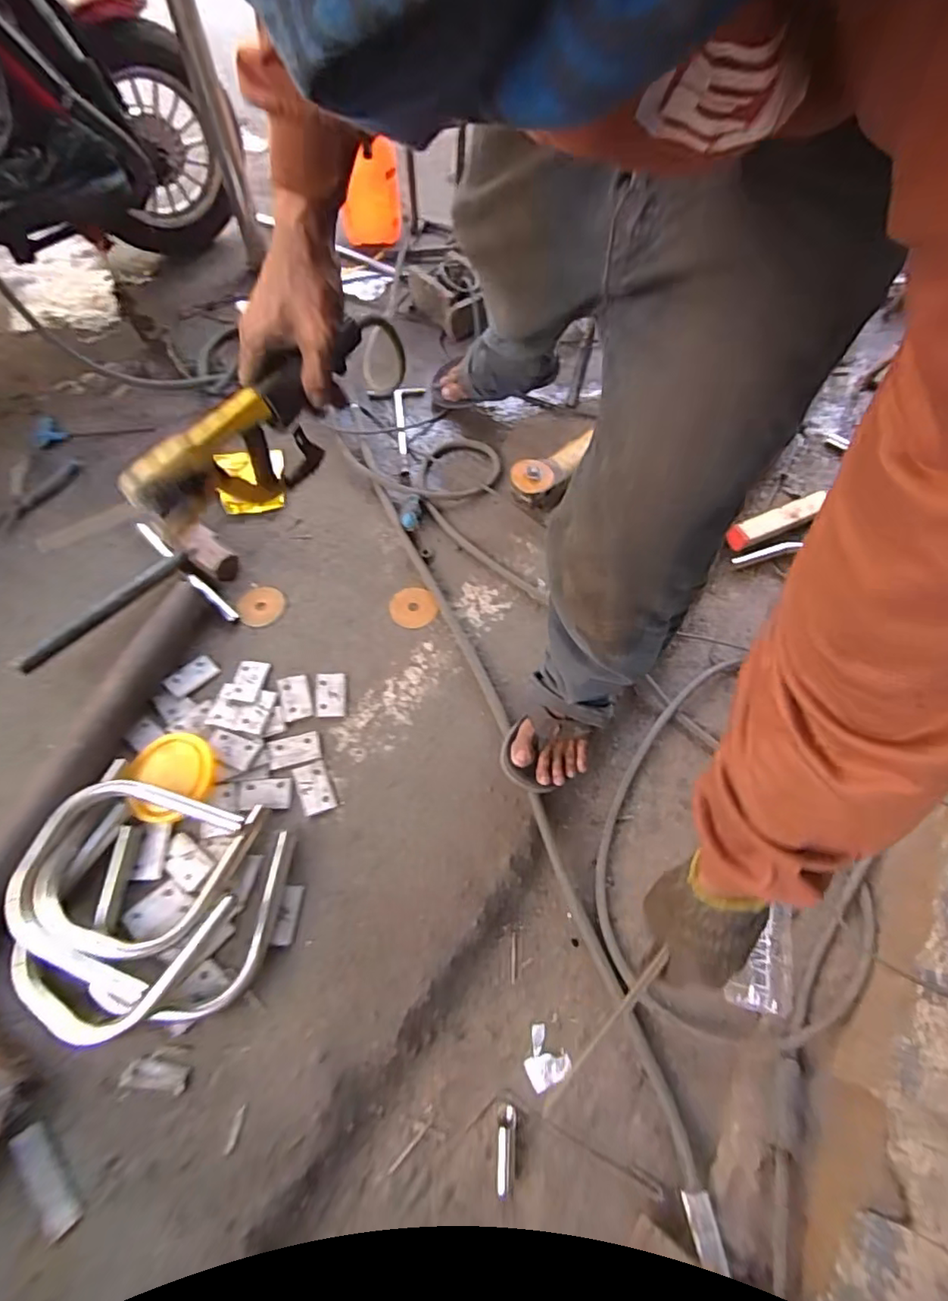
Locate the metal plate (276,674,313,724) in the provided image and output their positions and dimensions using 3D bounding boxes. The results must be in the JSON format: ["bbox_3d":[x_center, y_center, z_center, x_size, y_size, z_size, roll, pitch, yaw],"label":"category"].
[{"bbox_3d":[-0.261,0.069,0.842,0.041,0.004,0.065,-11,74,-19],"label":"metal plate"}]

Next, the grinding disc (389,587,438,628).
[{"bbox_3d":[-0.100,-0.070,0.927,0.069,0.010,0.078,-31,65,-16],"label":"grinding disc"}]

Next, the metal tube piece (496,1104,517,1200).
[{"bbox_3d":[0.034,0.563,0.649,0.018,0.014,0.080,9,61,5],"label":"metal tube piece"}]

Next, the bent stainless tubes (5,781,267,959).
[{"bbox_3d":[-0.414,0.253,0.687,0.244,0.046,0.194,11,61,6],"label":"bent stainless tubes"}]

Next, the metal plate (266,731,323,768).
[{"bbox_3d":[-0.252,0.139,0.807,0.070,0.005,0.045,-12,65,-12],"label":"metal plate"}]

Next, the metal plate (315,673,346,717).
[{"bbox_3d":[-0.210,0.065,0.846,0.042,0.007,0.068,-5,69,-4],"label":"metal plate"}]

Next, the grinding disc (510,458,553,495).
[{"bbox_3d":[0.096,-0.290,0.959,0.069,0.008,0.057,13,83,1],"label":"grinding disc"}]

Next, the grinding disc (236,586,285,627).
[{"bbox_3d":[-0.342,-0.071,0.924,0.072,0.007,0.077,0,60,0],"label":"grinding disc"}]

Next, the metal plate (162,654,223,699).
[{"bbox_3d":[-0.418,0.038,0.852,0.042,0.004,0.071,44,62,10],"label":"metal plate"}]

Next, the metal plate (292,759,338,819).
[{"bbox_3d":[-0.218,0.185,0.781,0.043,0.006,0.068,-19,62,-10],"label":"metal plate"}]

